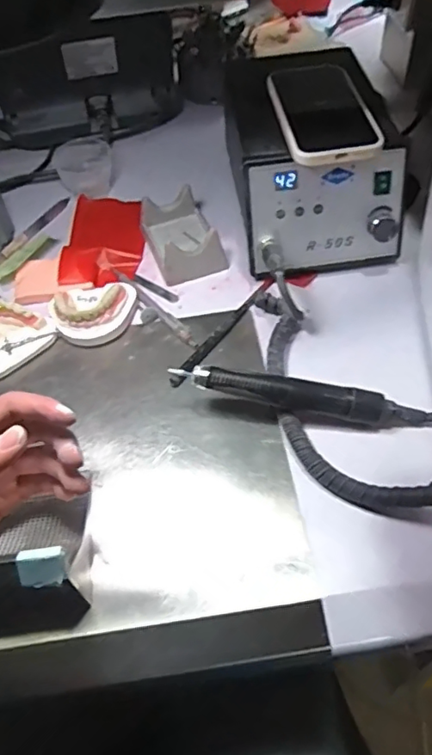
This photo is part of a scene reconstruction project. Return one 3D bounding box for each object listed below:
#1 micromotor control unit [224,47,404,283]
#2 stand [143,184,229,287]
[{"bbox_3d":[0.091,-0.212,0.556,0.142,0.123,0.204,-6,53,0],"label":"micromotor control unit"},{"bbox_3d":[-0.035,-0.145,0.572,0.067,0.037,0.101,-16,54,-7],"label":"stand"}]

